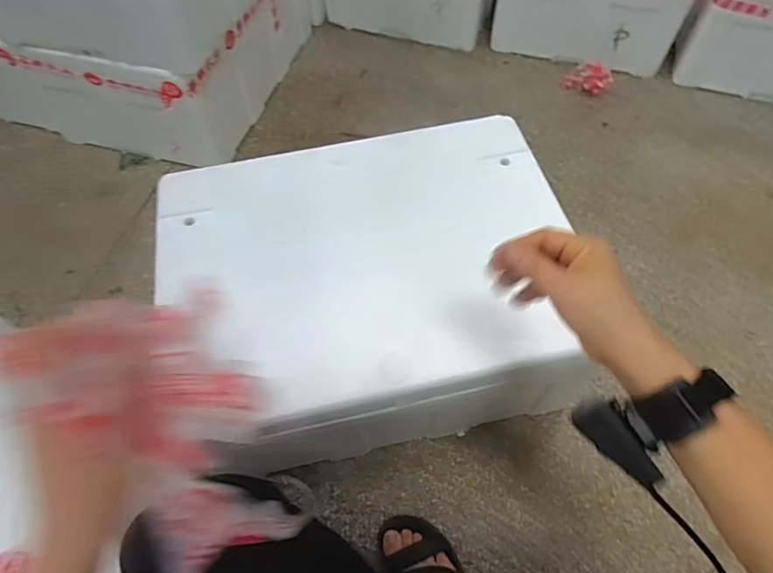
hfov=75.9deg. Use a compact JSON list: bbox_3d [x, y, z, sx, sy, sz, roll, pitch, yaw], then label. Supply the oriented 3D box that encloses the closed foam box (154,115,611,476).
[{"bbox_3d":[-0.021,0.014,0.778,0.552,0.282,0.434,-13,59,-6],"label":"closed foam box"}]

